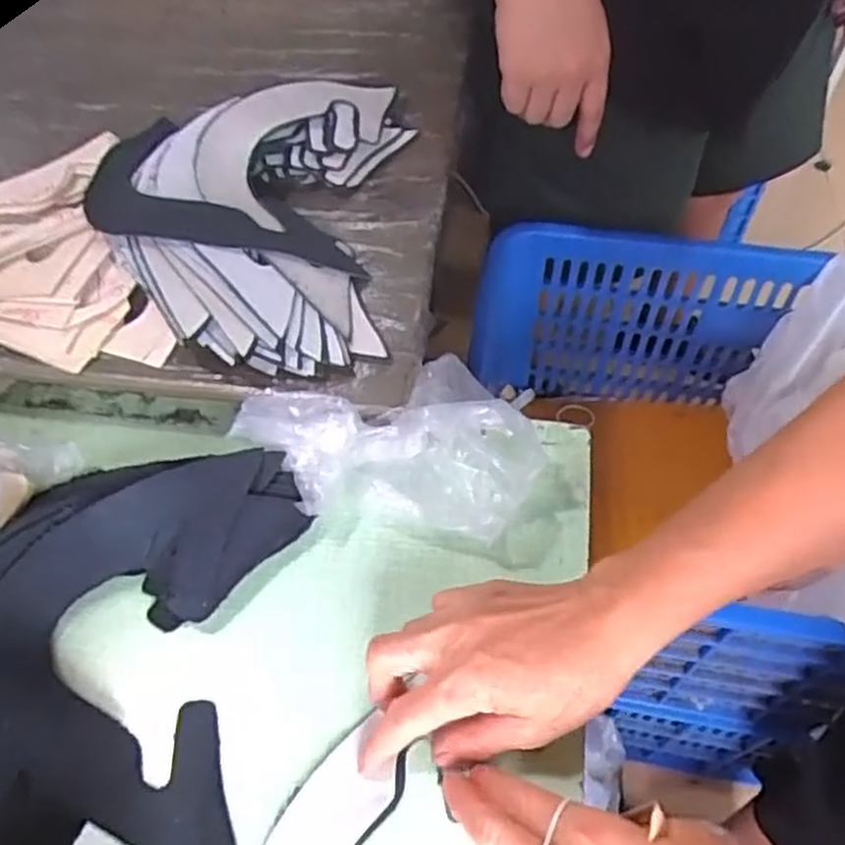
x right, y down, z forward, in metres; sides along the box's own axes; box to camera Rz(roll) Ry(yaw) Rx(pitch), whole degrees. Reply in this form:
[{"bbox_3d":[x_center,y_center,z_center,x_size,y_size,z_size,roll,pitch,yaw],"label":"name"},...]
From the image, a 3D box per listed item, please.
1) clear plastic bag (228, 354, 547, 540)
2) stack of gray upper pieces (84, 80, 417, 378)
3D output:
[{"bbox_3d":[-0.019,0.015,0.445,0.165,0.059,0.114,-16,57,-9],"label":"clear plastic bag"},{"bbox_3d":[-0.114,-0.153,0.519,0.220,0.053,0.284,-6,56,-3],"label":"stack of gray upper pieces"}]

